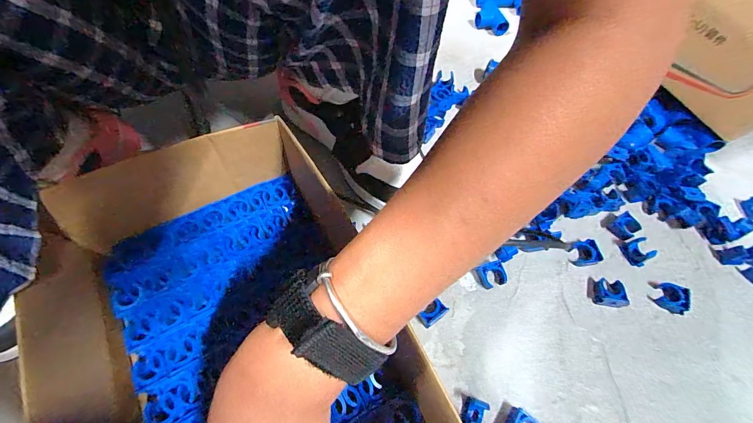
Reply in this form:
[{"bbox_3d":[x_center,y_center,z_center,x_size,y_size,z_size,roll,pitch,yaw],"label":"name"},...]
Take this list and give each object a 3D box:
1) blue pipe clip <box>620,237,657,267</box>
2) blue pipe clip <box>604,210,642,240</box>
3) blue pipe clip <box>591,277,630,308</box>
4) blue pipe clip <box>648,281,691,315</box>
[{"bbox_3d":[0.295,0.044,0.397,0.018,0.025,0.030,1,61,-3],"label":"blue pipe clip"},{"bbox_3d":[0.297,0.017,0.418,0.026,0.013,0.027,-29,66,-18],"label":"blue pipe clip"},{"bbox_3d":[0.250,0.087,0.376,0.027,0.019,0.029,17,61,6],"label":"blue pipe clip"},{"bbox_3d":[0.314,0.091,0.377,0.027,0.025,0.030,17,61,6],"label":"blue pipe clip"}]

